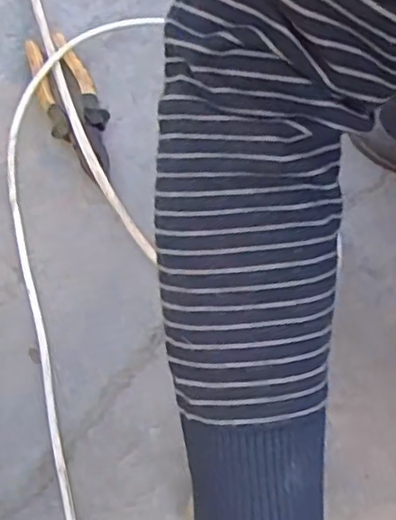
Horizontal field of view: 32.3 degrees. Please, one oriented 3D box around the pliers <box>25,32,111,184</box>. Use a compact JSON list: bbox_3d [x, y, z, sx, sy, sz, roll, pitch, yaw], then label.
[{"bbox_3d":[-0.120,-0.150,0.650,0.053,0.030,0.163,-19,69,-9],"label":"pliers"}]

